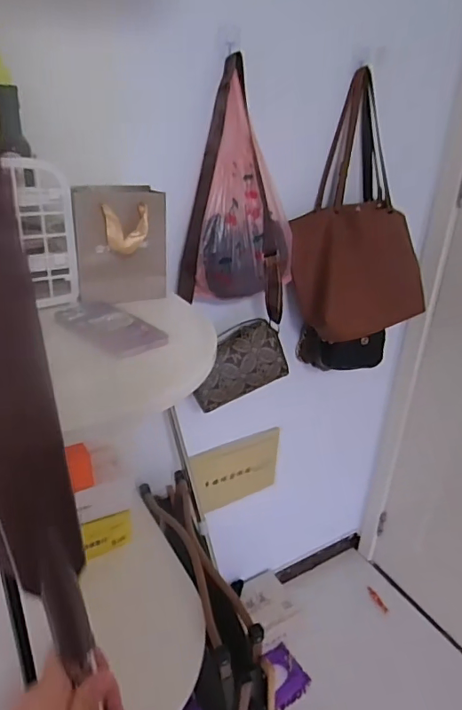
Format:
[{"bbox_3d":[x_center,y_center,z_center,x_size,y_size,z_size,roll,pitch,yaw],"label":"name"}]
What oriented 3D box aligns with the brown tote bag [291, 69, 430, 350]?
[{"bbox_3d":[0.304,-0.343,1.182,0.342,0.606,0.099,-3,-1,-15],"label":"brown tote bag"}]

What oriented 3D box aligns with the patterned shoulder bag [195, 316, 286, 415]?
[{"bbox_3d":[0.011,0.020,1.087,0.218,0.142,0.050,-26,11,-6],"label":"patterned shoulder bag"}]

